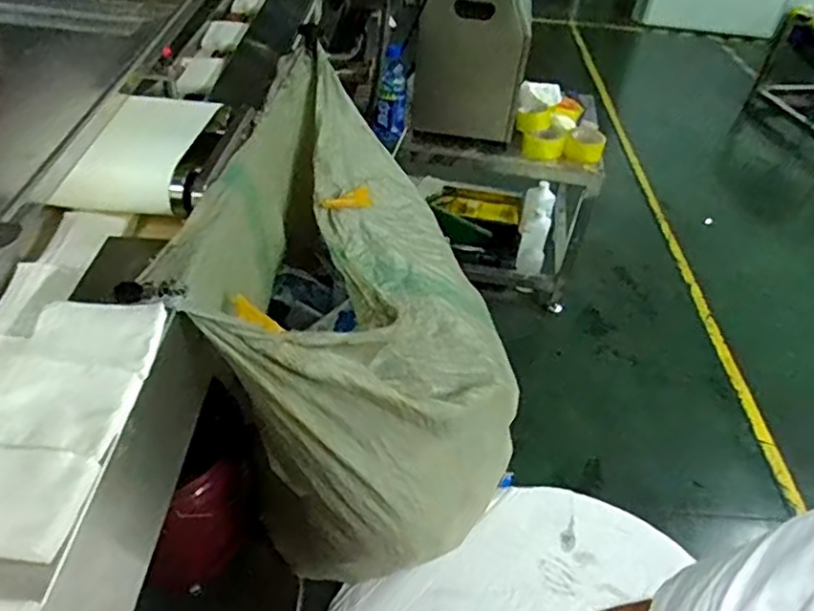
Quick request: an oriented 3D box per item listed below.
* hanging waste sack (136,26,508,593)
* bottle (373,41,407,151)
[{"bbox_3d":[-0.030,0.042,1.075,0.449,0.679,0.660,5,43,-1],"label":"hanging waste sack"},{"bbox_3d":[-0.037,-0.543,1.646,0.077,0.248,0.067,-29,53,-32],"label":"bottle"}]

